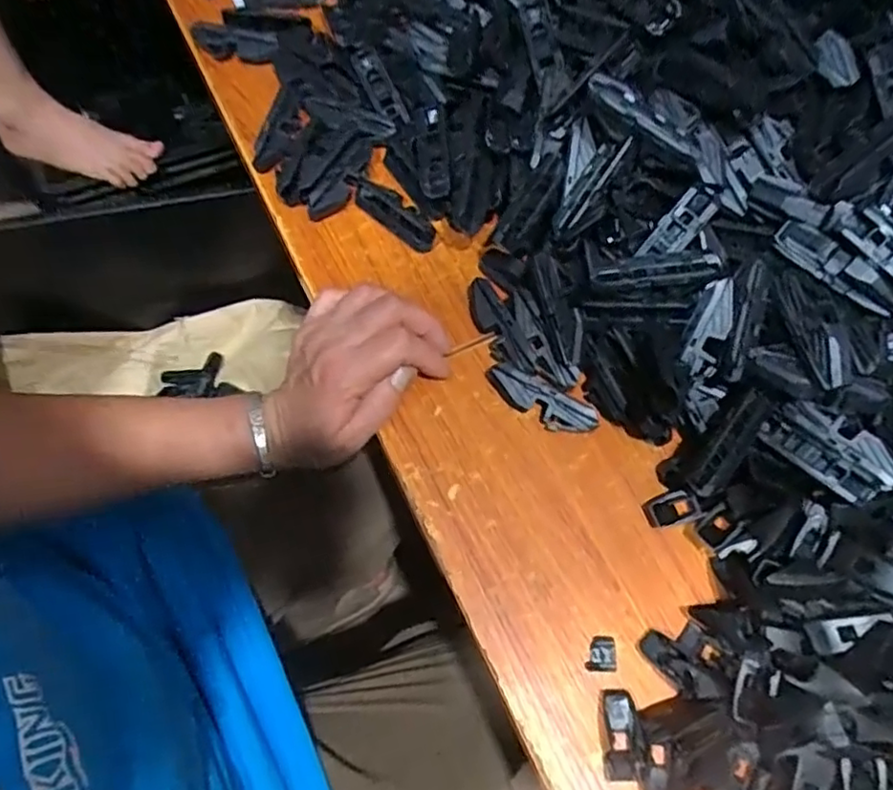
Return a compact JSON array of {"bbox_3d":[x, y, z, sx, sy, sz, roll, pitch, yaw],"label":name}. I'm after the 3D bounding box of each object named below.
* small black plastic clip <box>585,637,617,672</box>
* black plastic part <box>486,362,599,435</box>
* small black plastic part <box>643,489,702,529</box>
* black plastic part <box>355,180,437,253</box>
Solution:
[{"bbox_3d":[0.085,0.142,0.354,0.017,0.004,0.018,4,67,1],"label":"small black plastic clip"},{"bbox_3d":[0.058,0.004,0.405,0.073,0.019,0.022,31,70,12],"label":"black plastic part"},{"bbox_3d":[0.134,0.067,0.384,0.029,0.010,0.018,-10,68,-5],"label":"small black plastic part"},{"bbox_3d":[-0.037,-0.130,0.464,0.071,0.008,0.026,38,72,14],"label":"black plastic part"}]

